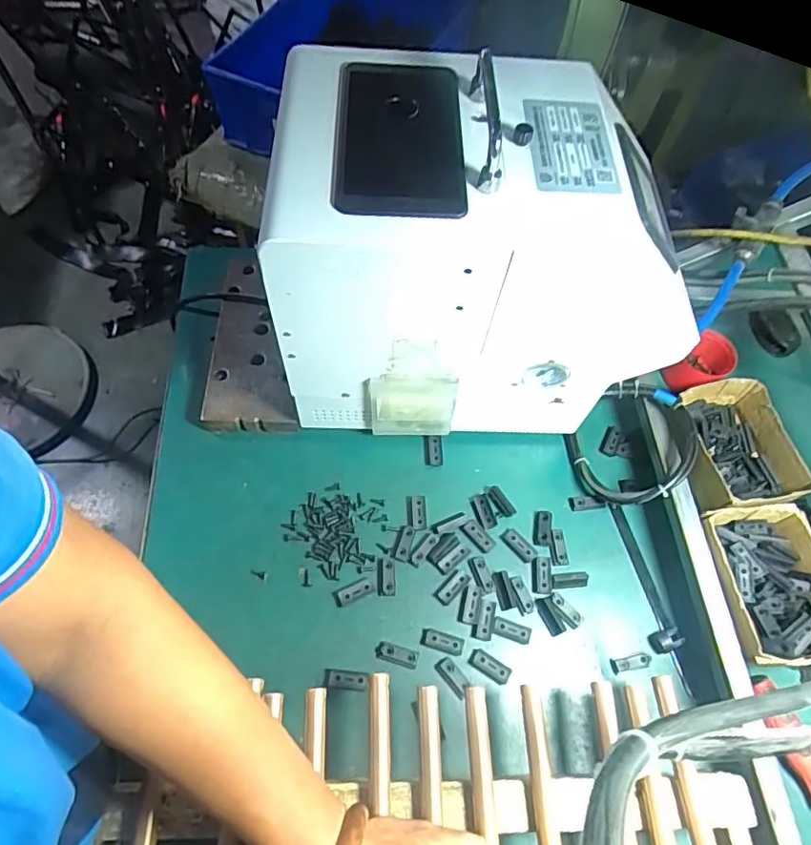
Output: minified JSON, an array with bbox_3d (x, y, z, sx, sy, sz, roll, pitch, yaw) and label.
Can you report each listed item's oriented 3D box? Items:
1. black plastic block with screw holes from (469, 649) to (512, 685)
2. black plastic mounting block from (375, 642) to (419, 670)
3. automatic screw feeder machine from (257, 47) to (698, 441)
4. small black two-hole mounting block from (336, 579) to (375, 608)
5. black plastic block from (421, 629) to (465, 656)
[{"bbox_3d":[0.077,0.220,0.499,0.037,0.004,0.017,29,65,12],"label":"black plastic block with screw holes"},{"bbox_3d":[-0.007,0.209,0.496,0.037,0.004,0.016,16,63,5],"label":"black plastic mounting block"},{"bbox_3d":[0.055,-0.153,0.532,0.346,0.298,0.246,-1,63,-4],"label":"automatic screw feeder machine"},{"bbox_3d":[-0.047,0.161,0.520,0.035,0.005,0.015,-20,65,-13],"label":"small black two-hole mounting block"},{"bbox_3d":[0.034,0.200,0.503,0.038,0.004,0.016,16,63,5],"label":"black plastic block"}]

